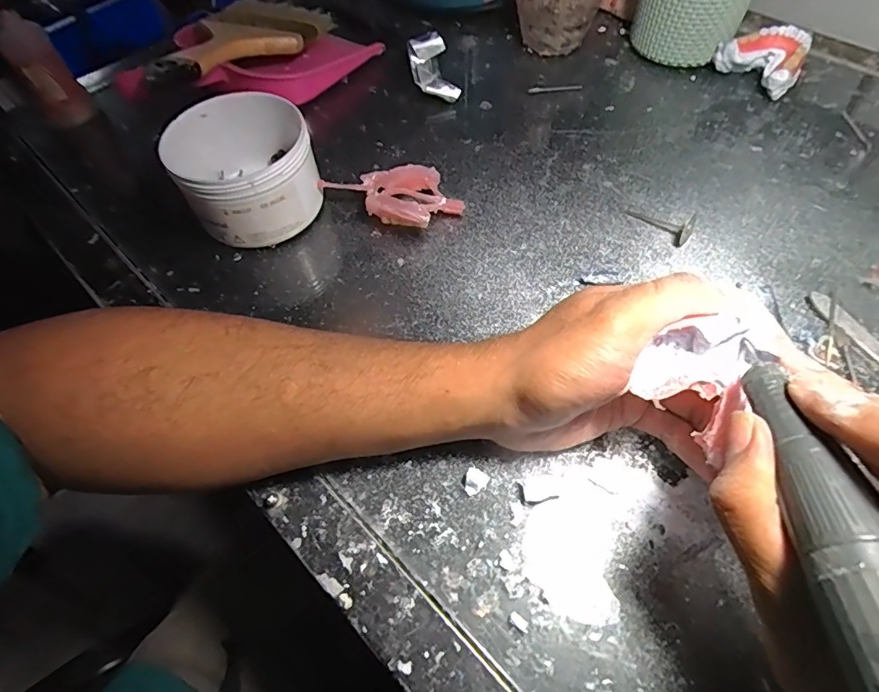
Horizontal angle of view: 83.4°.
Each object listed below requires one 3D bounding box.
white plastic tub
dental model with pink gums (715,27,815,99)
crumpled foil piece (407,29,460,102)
[{"bbox_3d":[-0.131,-0.120,0.339,0.085,0.066,0.091,-1,58,2],"label":"white plastic tub"},{"bbox_3d":[0.279,-0.245,0.423,0.054,0.033,0.065,-35,63,-17],"label":"dental model with pink gums"},{"bbox_3d":[-0.006,-0.244,0.437,0.033,0.029,0.069,-14,59,-6],"label":"crumpled foil piece"}]

